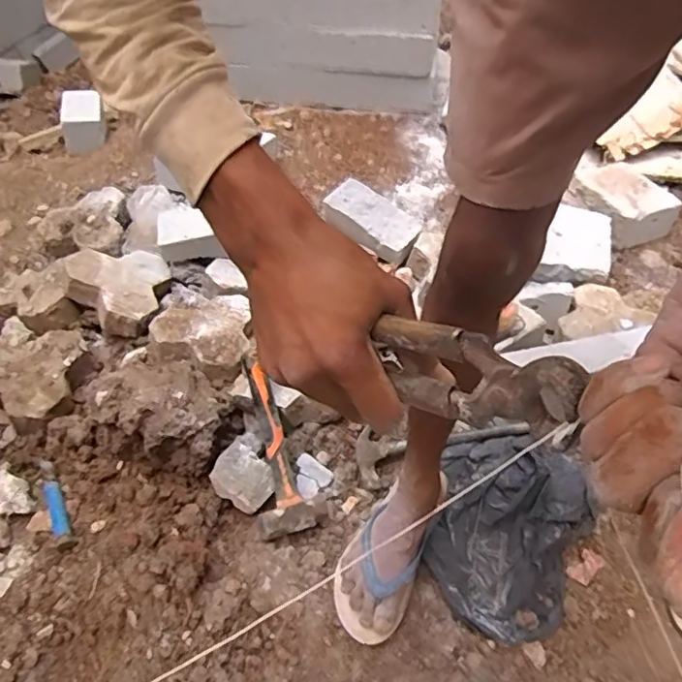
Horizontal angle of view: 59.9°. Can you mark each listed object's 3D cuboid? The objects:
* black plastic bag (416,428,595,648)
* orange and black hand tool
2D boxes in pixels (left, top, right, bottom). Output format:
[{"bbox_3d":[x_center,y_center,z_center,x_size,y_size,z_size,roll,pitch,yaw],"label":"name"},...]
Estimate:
[{"bbox_3d":[0.250,0.281,0.888,0.224,0.079,0.294,11,47,11],"label":"black plastic bag"},{"bbox_3d":[-0.104,0.138,0.896,0.036,0.029,0.219,-14,83,-13],"label":"orange and black hand tool"}]

